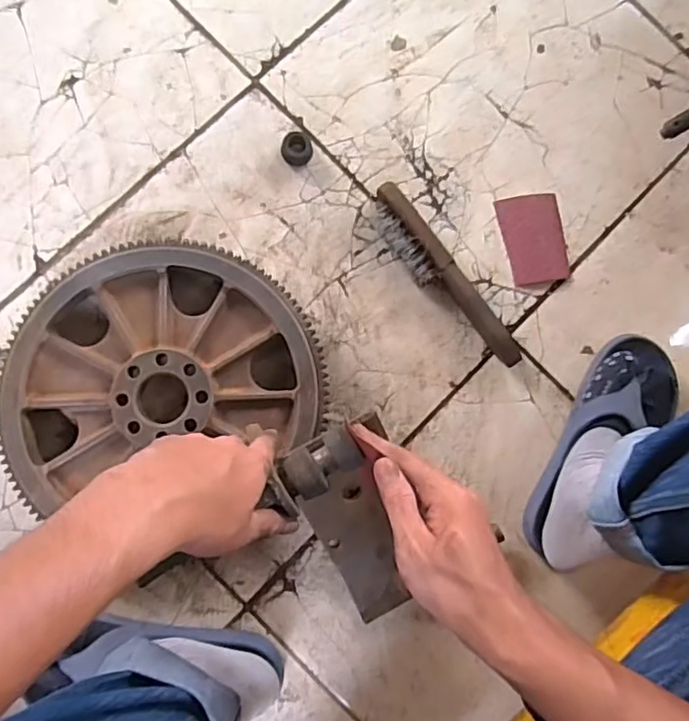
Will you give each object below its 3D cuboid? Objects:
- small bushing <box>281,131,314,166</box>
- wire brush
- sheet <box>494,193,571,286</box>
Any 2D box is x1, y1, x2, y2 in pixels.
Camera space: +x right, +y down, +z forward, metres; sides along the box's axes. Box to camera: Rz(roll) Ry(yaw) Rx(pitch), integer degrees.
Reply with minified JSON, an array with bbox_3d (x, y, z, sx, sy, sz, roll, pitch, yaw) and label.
[{"bbox_3d":[-0.052,-0.234,0.664,0.032,0.016,0.033,0,85,-4],"label":"small bushing"},{"bbox_3d":[0.109,-0.089,0.652,0.049,0.032,0.231,-41,89,-7],"label":"wire brush"},{"bbox_3d":[0.216,-0.138,0.682,0.071,0.004,0.100,-11,86,-6],"label":"sheet"}]

